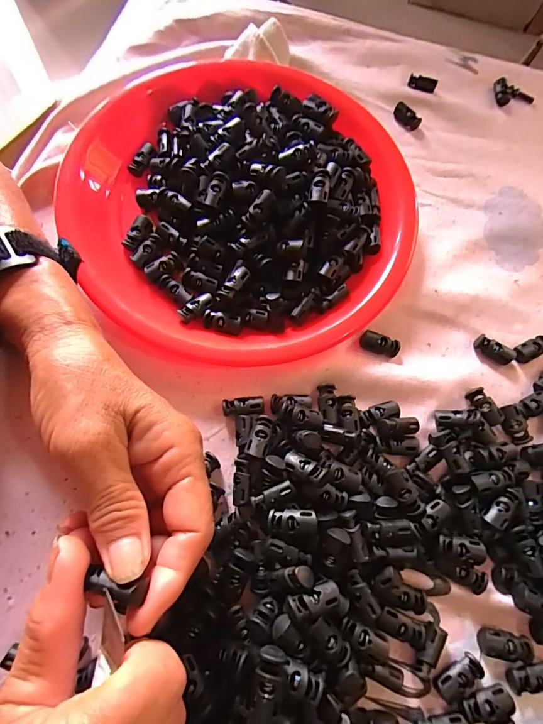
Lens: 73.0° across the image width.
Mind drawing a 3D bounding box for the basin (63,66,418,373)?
[{"bbox_3d":[-0.019,-0.120,0.269,0.245,0.064,0.243,1,70,-3],"label":"basin"}]

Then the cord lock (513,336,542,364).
[{"bbox_3d":[0.195,-0.009,0.275,0.031,0.008,0.014,-25,73,-11],"label":"cord lock"}]

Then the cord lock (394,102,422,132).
[{"bbox_3d":[0.129,-0.233,0.348,0.012,0.010,0.026,-40,77,-16],"label":"cord lock"}]

